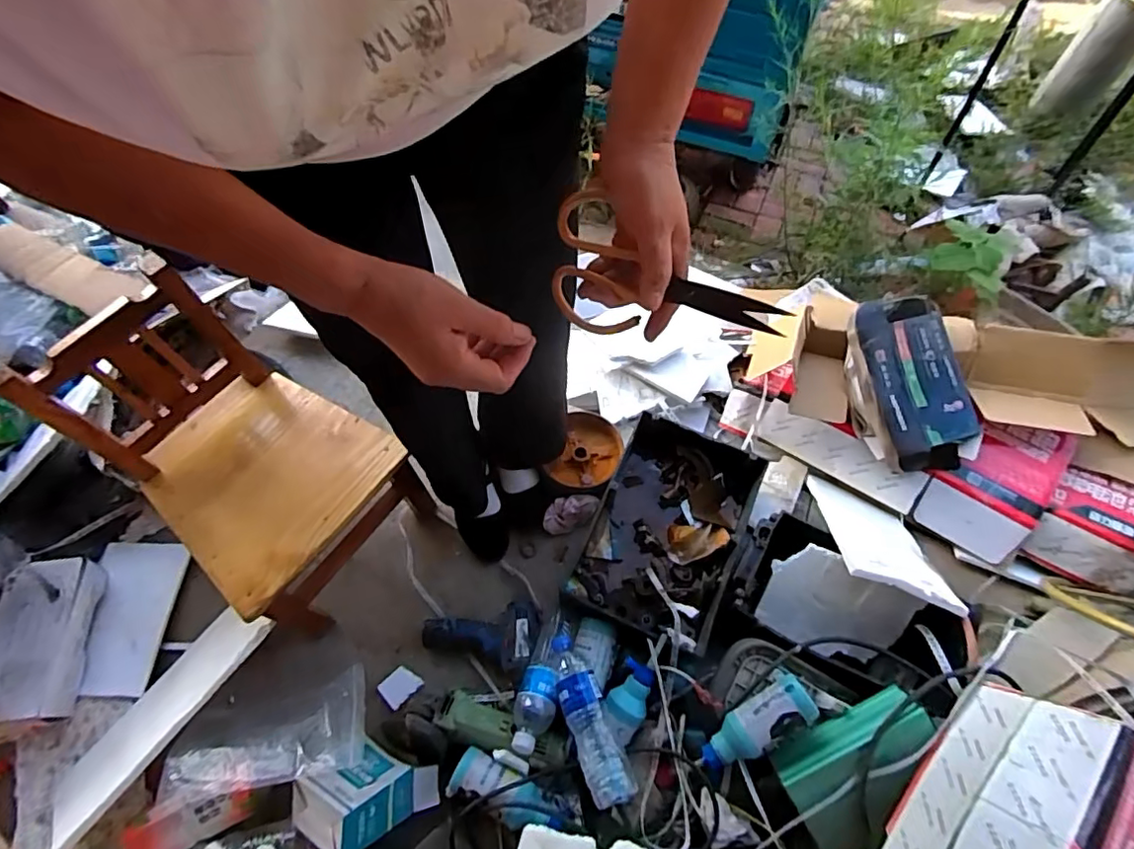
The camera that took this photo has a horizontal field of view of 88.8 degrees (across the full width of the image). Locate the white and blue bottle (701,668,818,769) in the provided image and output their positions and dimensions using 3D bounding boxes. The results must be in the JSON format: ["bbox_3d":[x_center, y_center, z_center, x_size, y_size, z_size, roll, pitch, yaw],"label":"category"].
[{"bbox_3d":[0.271,0.430,0.833,0.169,0.072,0.066,-37,67,-2],"label":"white and blue bottle"}]

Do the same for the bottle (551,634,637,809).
[{"bbox_3d":[0.028,0.424,0.846,0.063,0.079,0.235,-18,64,-9],"label":"bottle"}]

